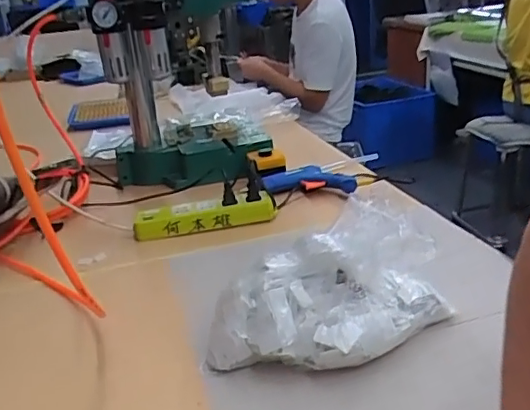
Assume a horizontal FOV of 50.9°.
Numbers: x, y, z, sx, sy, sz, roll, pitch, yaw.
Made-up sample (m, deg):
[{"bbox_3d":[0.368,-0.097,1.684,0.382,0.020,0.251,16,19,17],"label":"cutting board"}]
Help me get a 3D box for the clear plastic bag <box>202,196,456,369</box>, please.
[{"bbox_3d":[0.075,0.098,0.629,0.272,0.134,0.144,-18,27,-31],"label":"clear plastic bag"}]

